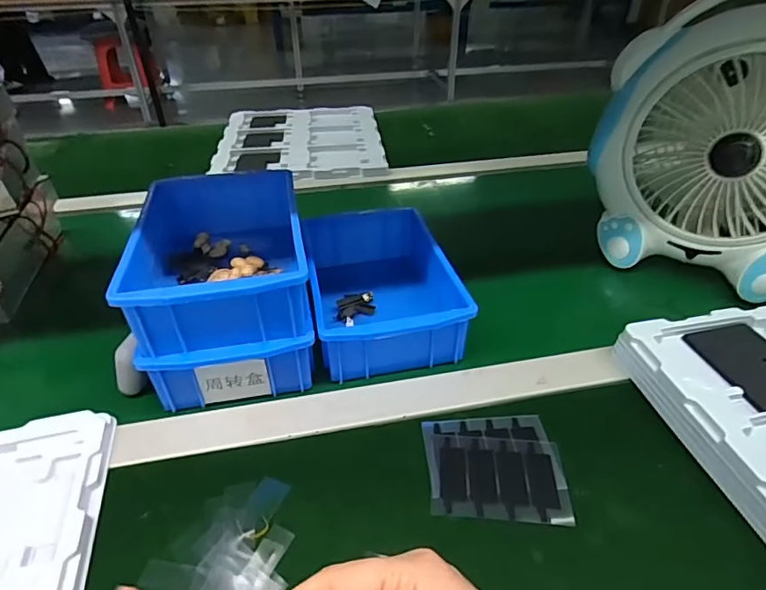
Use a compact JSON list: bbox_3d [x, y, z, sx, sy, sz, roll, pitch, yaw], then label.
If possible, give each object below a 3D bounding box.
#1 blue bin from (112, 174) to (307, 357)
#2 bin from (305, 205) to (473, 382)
[{"bbox_3d":[-0.138,-0.037,0.426,0.123,0.060,0.199,-8,38,-9],"label":"blue bin"},{"bbox_3d":[-0.004,-0.005,0.485,0.130,0.064,0.182,-8,38,-10],"label":"bin"}]

